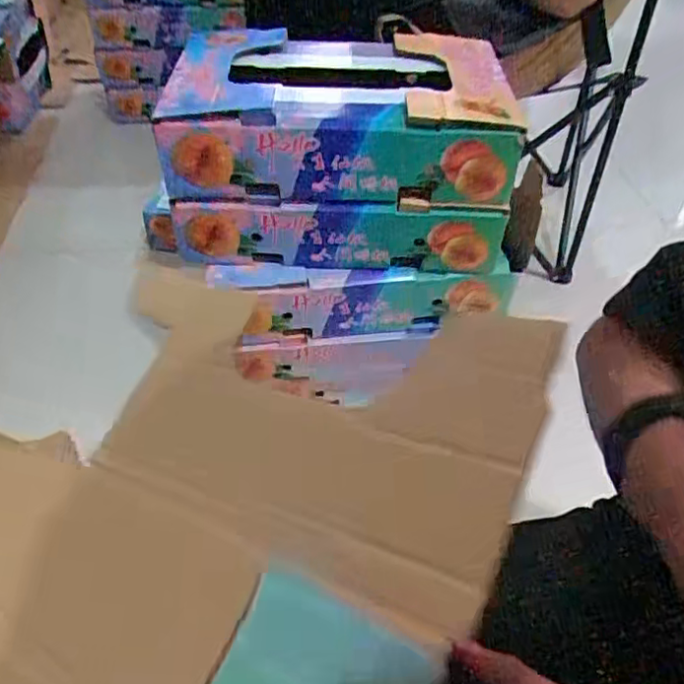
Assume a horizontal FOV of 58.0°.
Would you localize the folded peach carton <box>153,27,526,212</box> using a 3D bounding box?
[{"bbox_3d":[0.001,-0.281,0.764,0.412,0.115,0.255,-1,47,-3],"label":"folded peach carton"}]

